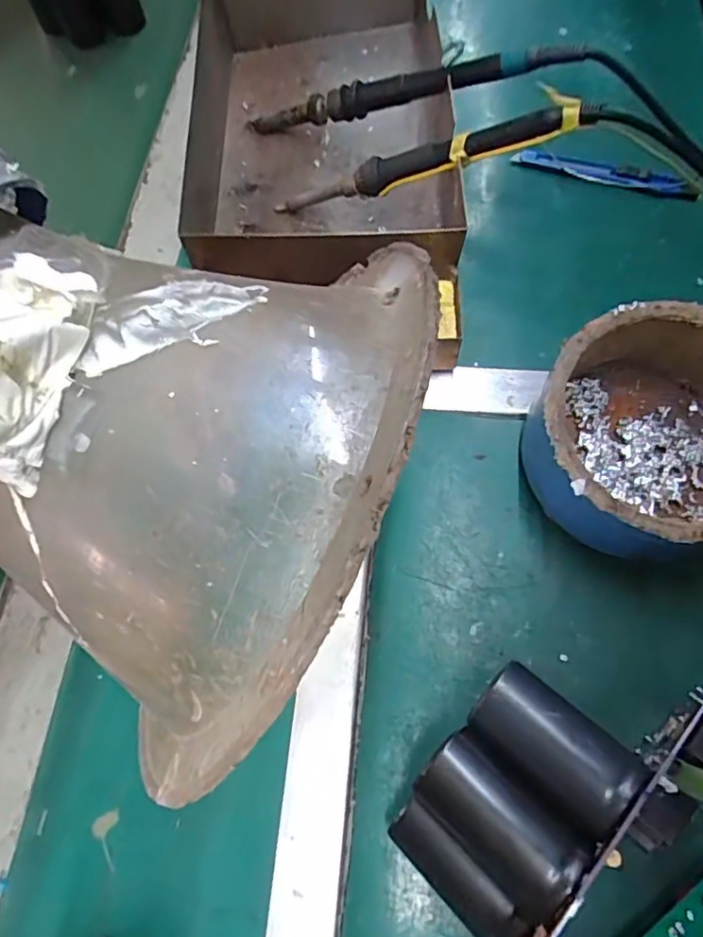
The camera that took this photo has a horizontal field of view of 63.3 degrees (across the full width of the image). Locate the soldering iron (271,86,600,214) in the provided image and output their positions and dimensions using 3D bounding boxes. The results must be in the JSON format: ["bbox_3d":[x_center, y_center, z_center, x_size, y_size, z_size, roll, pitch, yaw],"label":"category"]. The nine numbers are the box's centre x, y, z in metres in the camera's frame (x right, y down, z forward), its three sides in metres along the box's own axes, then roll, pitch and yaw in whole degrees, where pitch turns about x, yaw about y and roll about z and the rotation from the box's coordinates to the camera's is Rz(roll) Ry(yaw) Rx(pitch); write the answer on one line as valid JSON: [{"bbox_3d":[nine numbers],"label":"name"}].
[{"bbox_3d":[0.041,-0.187,0.347,0.197,0.023,0.022,-6,66,25],"label":"soldering iron"}]

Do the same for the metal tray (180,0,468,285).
[{"bbox_3d":[-0.024,-0.237,0.392,0.169,0.068,0.271,-3,67,2],"label":"metal tray"}]

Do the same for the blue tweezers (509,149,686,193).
[{"bbox_3d":[0.175,-0.210,0.404,0.117,0.010,0.017,15,69,8],"label":"blue tweezers"}]

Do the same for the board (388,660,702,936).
[{"bbox_3d":[0.078,0.129,0.238,0.122,0.077,0.078,-40,71,-13],"label":"board"}]

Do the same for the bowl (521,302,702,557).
[{"bbox_3d":[0.156,-0.015,0.300,0.115,0.070,0.117,-1,67,2],"label":"bowl"}]

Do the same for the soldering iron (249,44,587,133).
[{"bbox_3d":[0.028,-0.250,0.376,0.228,0.017,0.019,5,66,27],"label":"soldering iron"}]

